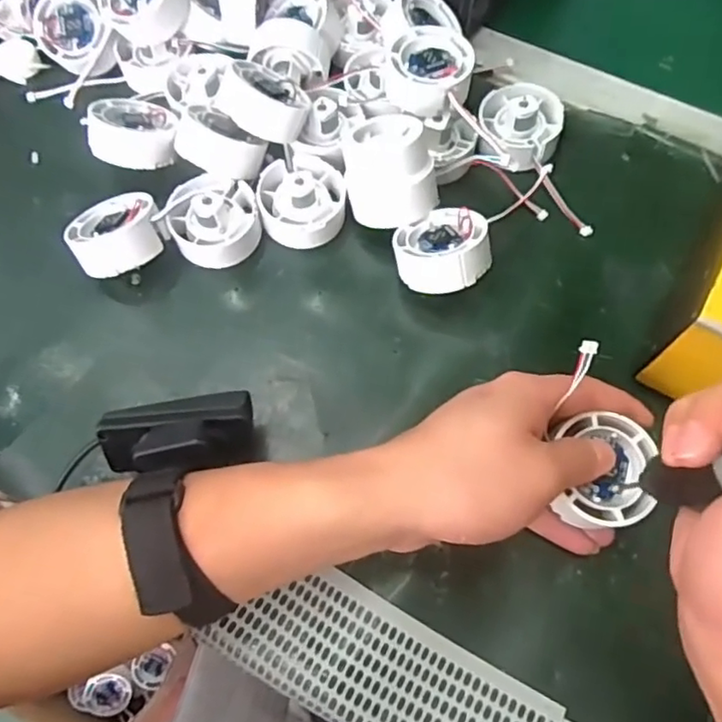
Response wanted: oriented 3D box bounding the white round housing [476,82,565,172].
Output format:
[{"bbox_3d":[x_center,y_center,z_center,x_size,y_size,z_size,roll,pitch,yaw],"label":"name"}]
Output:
[{"bbox_3d":[0.105,-0.154,0.406,0.053,0.025,0.064,14,67,6],"label":"white round housing"}]

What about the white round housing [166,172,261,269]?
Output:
[{"bbox_3d":[-0.090,-0.087,0.376,0.054,0.031,0.051,0,66,0],"label":"white round housing"}]

